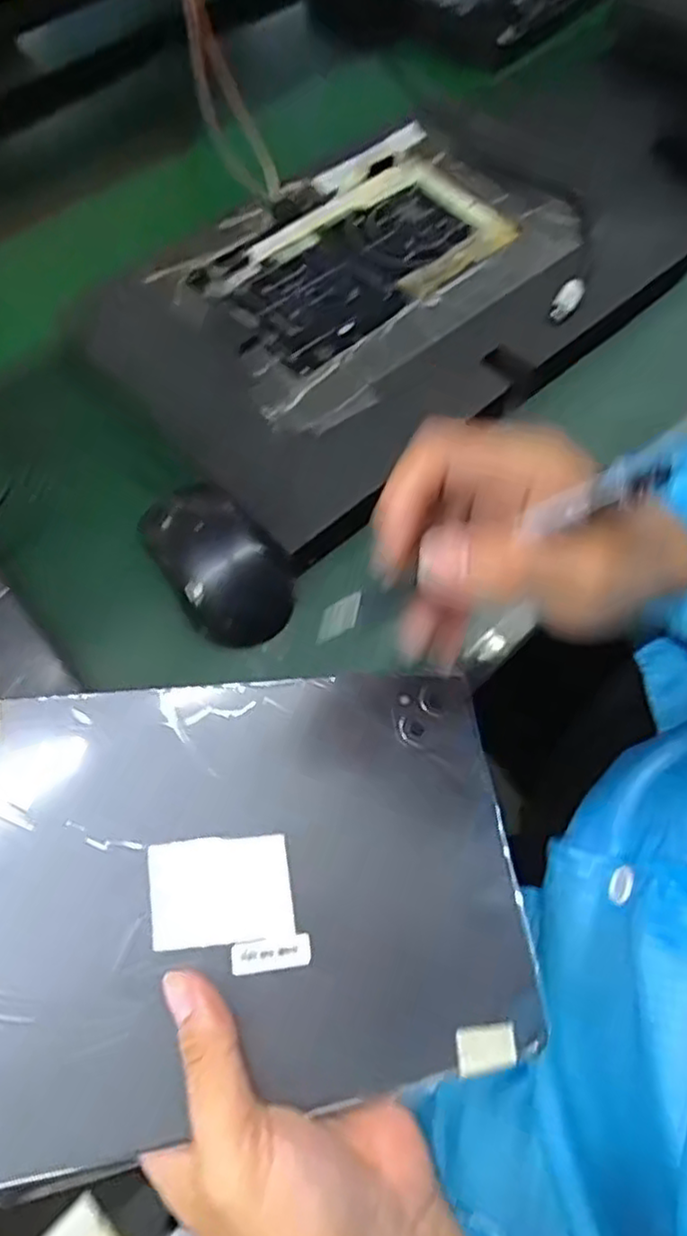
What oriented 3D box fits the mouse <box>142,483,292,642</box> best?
[{"bbox_3d":[-0.075,-0.032,0.420,0.062,0.034,0.096,-37,67,-16],"label":"mouse"}]

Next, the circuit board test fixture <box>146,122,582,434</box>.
[{"bbox_3d":[0.020,-0.263,0.512,0.280,0.013,0.204,-40,68,-17],"label":"circuit board test fixture"}]

